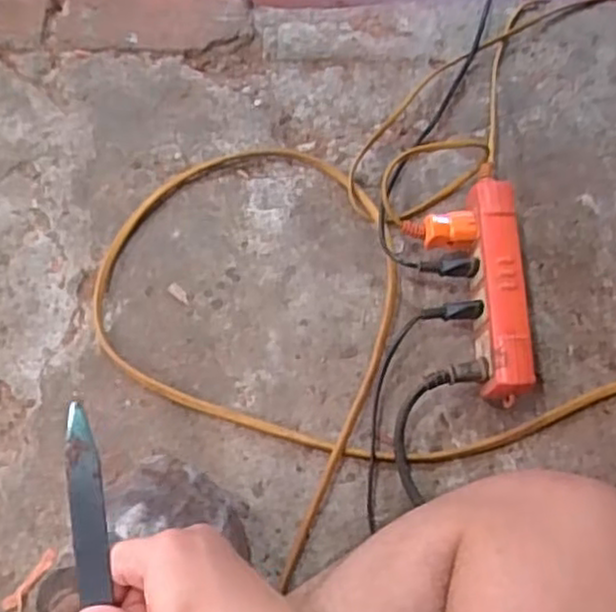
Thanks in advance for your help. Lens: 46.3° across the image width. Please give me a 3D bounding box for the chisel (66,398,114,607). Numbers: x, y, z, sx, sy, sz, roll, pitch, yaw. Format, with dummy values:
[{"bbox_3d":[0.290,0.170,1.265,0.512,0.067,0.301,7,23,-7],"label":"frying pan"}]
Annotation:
[{"bbox_3d":[-0.115,0.104,0.375,0.019,0.007,0.104,-4,97,-4],"label":"chisel"}]

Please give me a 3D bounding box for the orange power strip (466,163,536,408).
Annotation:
[{"bbox_3d":[0.167,-0.024,0.642,0.037,0.062,0.216,0,68,-4],"label":"orange power strip"}]

